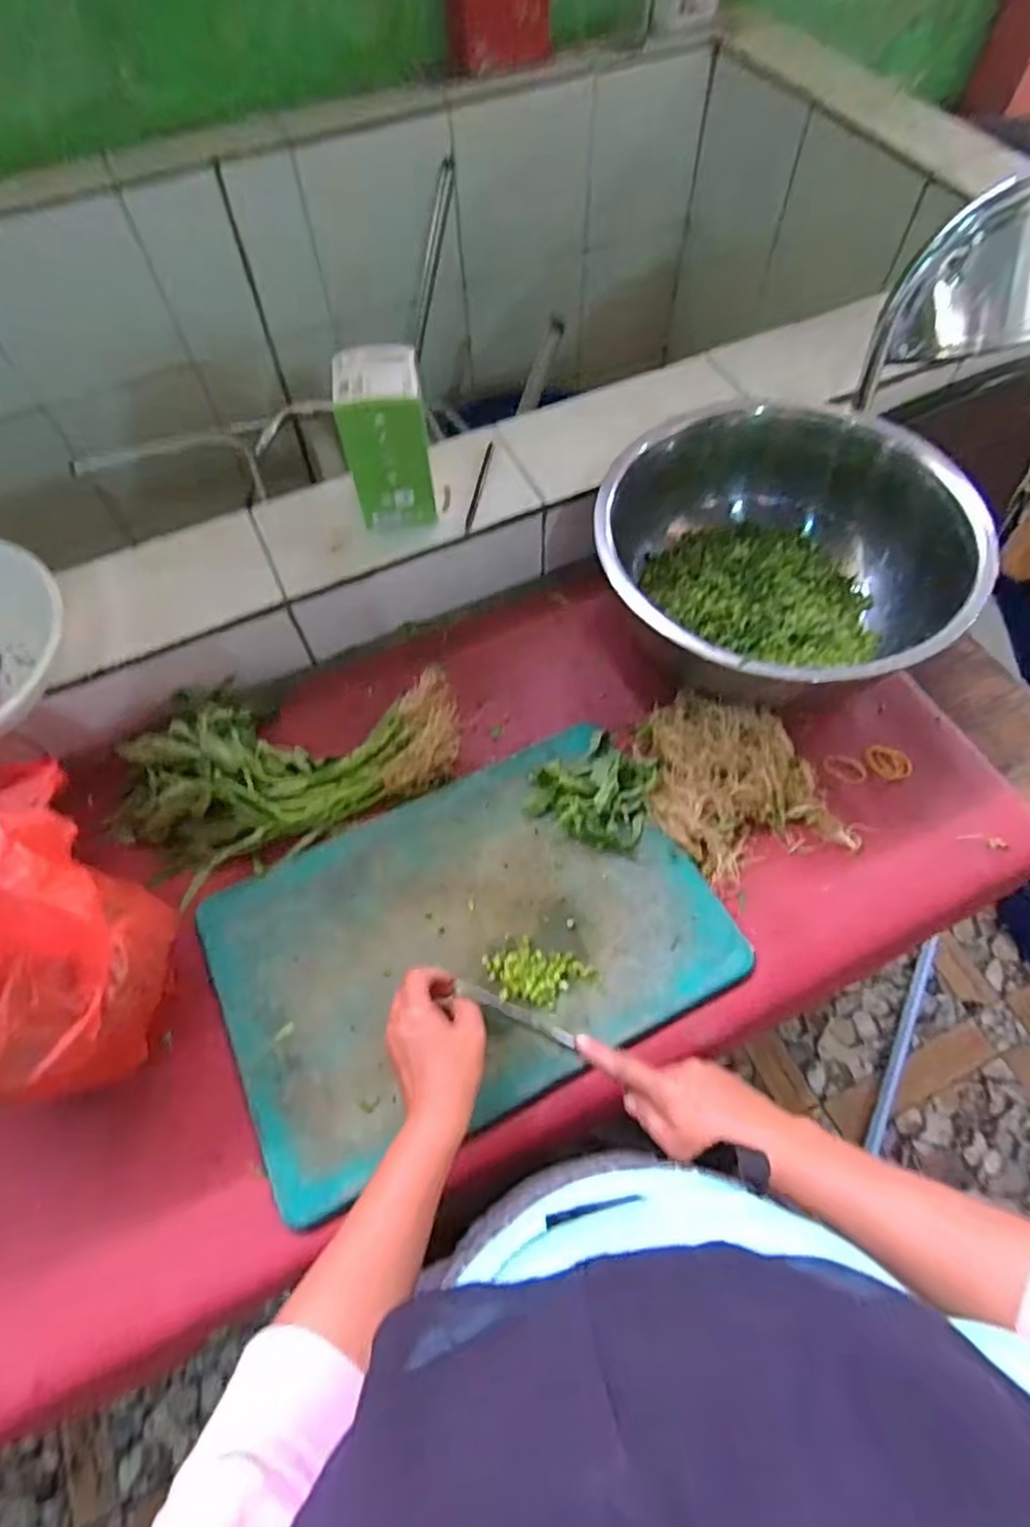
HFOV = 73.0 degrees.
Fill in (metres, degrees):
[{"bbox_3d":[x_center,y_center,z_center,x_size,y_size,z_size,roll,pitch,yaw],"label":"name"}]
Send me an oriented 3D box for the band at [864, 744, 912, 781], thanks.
[{"bbox_3d":[0.385,-0.001,0.718,0.045,0.006,0.033,34,69,17],"label":"band"}]

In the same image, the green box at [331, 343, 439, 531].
[{"bbox_3d":[-0.128,-0.326,0.715,0.081,0.156,0.078,-7,63,-2],"label":"green box"}]

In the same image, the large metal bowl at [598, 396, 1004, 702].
[{"bbox_3d":[0.272,-0.196,0.728,0.360,0.157,0.293,0,63,1],"label":"large metal bowl"}]

